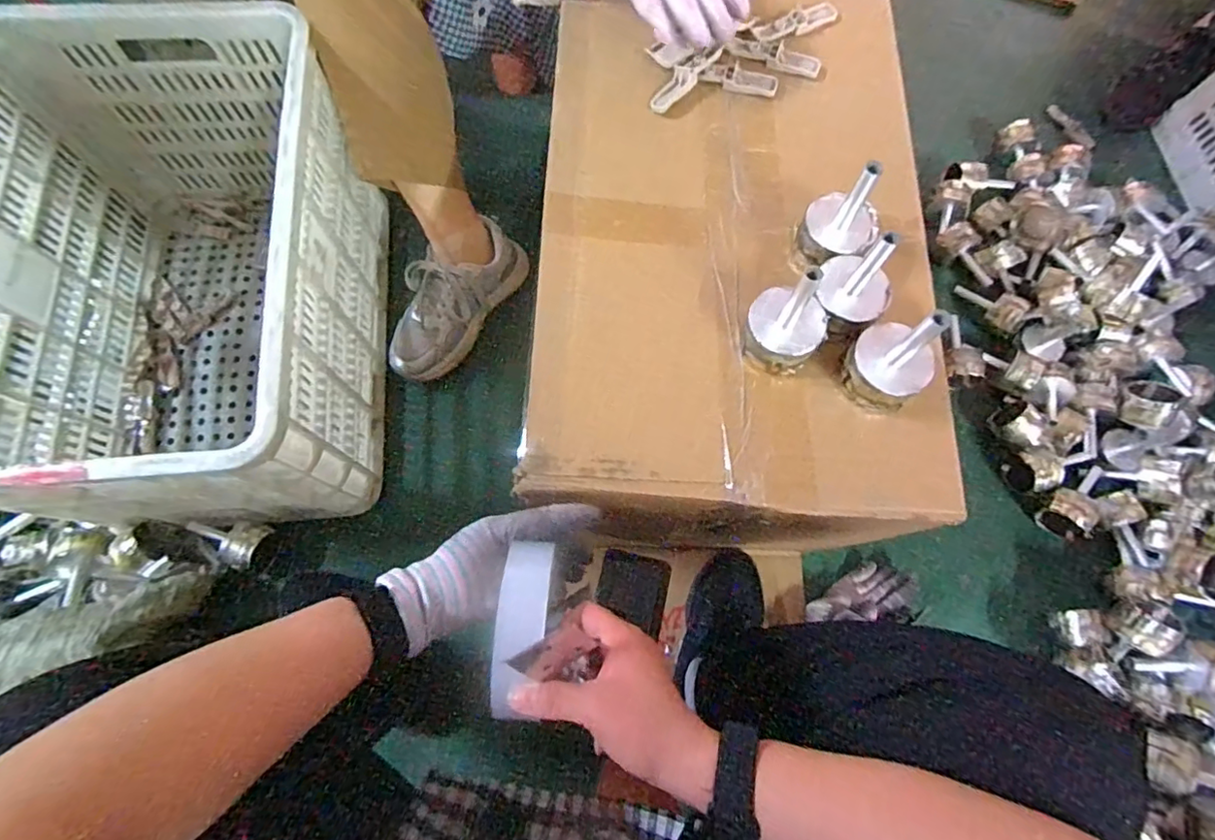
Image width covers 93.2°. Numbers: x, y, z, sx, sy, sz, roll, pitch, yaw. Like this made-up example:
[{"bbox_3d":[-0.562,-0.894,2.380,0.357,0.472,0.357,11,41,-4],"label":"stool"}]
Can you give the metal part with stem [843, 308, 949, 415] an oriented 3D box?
[{"bbox_3d":[0.223,-0.047,0.442,0.051,0.091,0.061,-38,77,-14],"label":"metal part with stem"}]

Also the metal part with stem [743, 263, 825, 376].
[{"bbox_3d":[0.143,-0.079,0.450,0.061,0.094,0.054,24,72,5],"label":"metal part with stem"}]

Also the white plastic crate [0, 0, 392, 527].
[{"bbox_3d":[-0.505,-0.164,0.704,0.372,0.312,0.548,-4,72,-4],"label":"white plastic crate"}]

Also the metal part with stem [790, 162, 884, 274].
[{"bbox_3d":[0.197,-0.165,0.482,0.059,0.098,0.059,27,73,6],"label":"metal part with stem"}]

